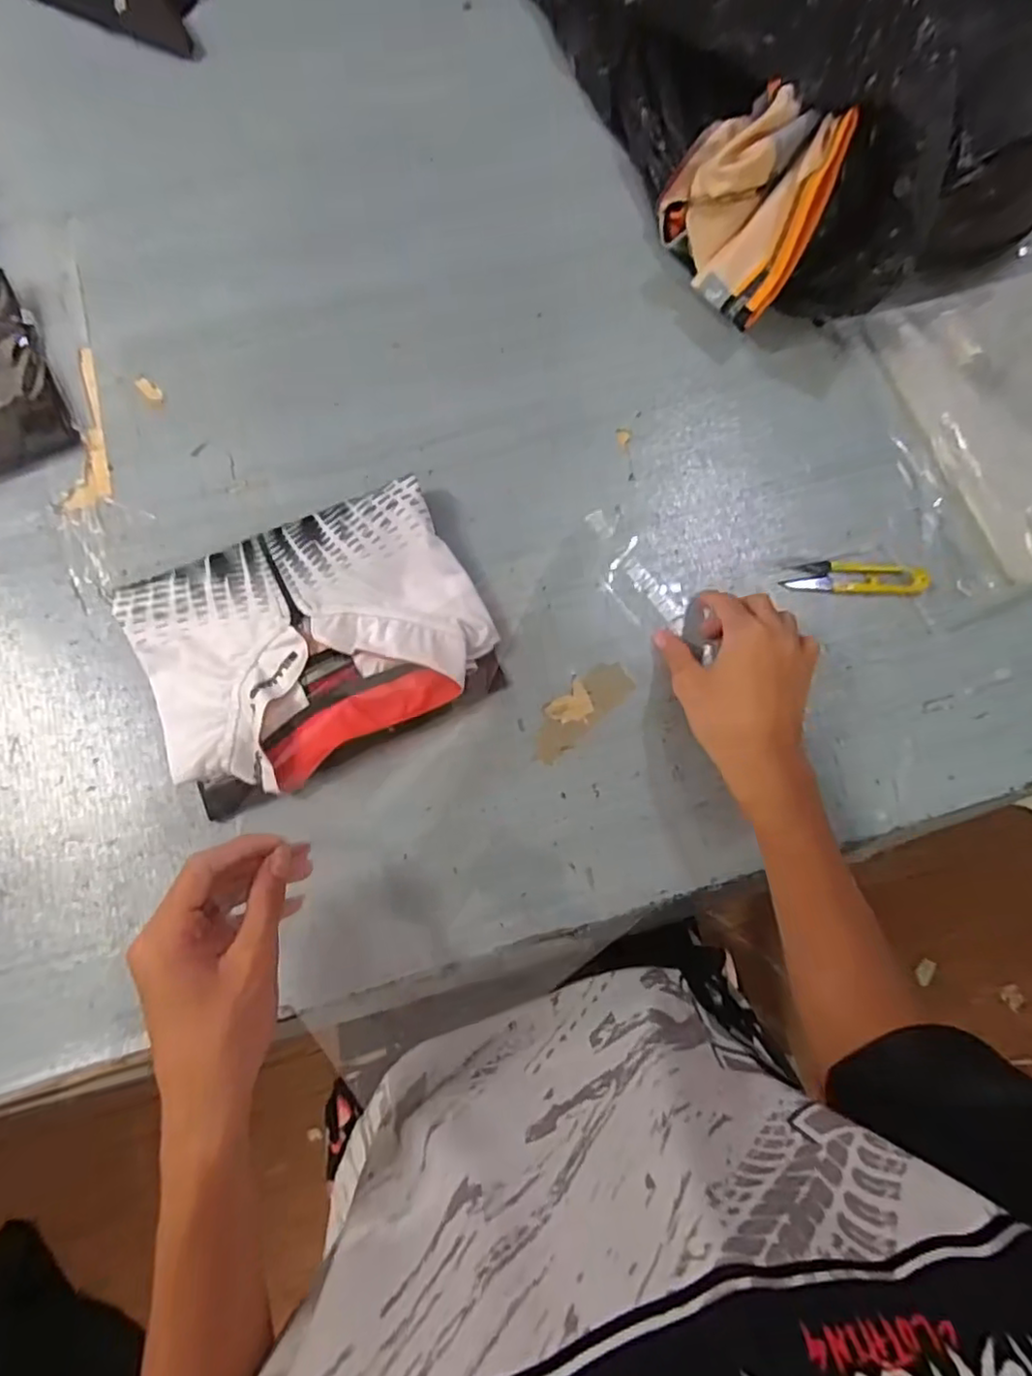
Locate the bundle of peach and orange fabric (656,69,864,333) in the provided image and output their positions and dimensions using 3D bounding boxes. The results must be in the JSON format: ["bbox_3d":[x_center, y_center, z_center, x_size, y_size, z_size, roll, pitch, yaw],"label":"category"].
[{"bbox_3d":[0.184,-0.400,0.520,0.125,0.100,0.182,20,76,5],"label":"bundle of peach and orange fabric"}]

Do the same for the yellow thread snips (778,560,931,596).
[{"bbox_3d":[0.256,-0.084,0.477,0.106,0.009,0.030,-1,75,-1],"label":"yellow thread snips"}]

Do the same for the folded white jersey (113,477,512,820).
[{"bbox_3d":[-0.141,-0.033,0.451,0.225,0.038,0.169,-24,77,-6],"label":"folded white jersey"}]

